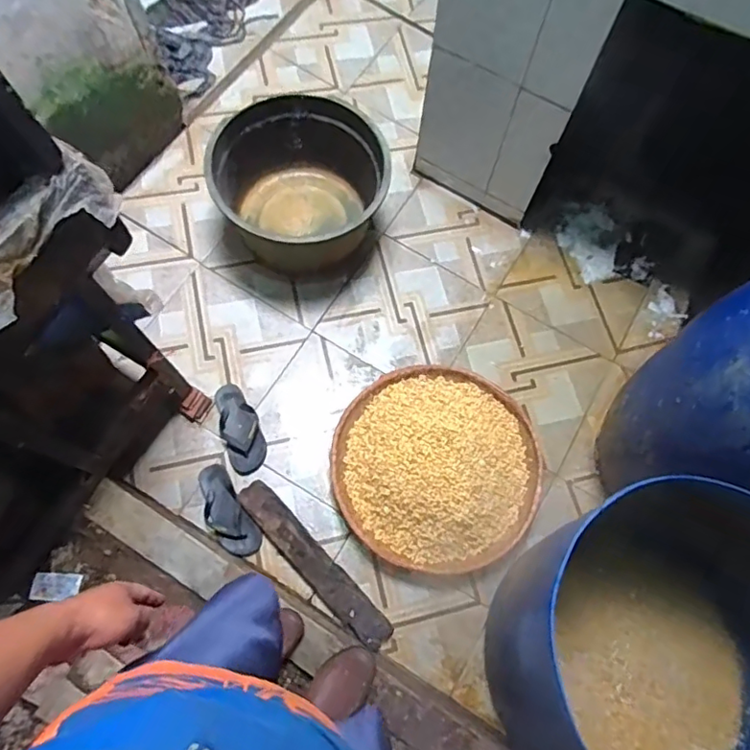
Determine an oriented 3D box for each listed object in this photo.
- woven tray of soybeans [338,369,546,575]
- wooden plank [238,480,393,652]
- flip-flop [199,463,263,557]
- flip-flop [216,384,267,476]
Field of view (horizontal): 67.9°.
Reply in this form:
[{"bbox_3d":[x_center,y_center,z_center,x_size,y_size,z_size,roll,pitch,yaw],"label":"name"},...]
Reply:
[{"bbox_3d":[0.171,0.225,1.469,0.537,0.169,0.541,35,73,9],"label":"woven tray of soybeans"},{"bbox_3d":[-0.159,0.476,1.414,0.086,0.063,0.518,-42,77,-15],"label":"wooden plank"},{"bbox_3d":[-0.390,0.352,1.446,0.100,0.057,0.253,-32,75,-12],"label":"flip-flop"},{"bbox_3d":[-0.373,0.144,1.538,0.105,0.039,0.259,-19,73,-9],"label":"flip-flop"}]

